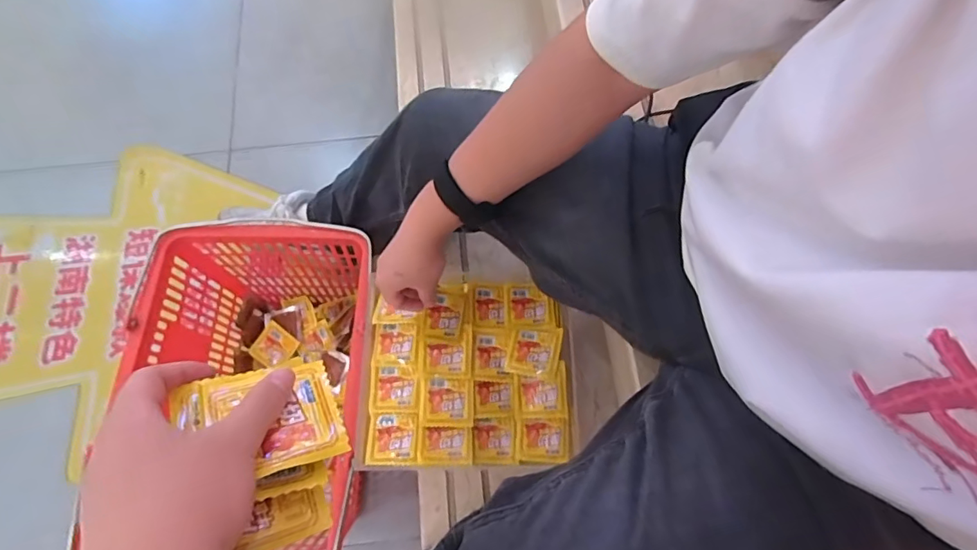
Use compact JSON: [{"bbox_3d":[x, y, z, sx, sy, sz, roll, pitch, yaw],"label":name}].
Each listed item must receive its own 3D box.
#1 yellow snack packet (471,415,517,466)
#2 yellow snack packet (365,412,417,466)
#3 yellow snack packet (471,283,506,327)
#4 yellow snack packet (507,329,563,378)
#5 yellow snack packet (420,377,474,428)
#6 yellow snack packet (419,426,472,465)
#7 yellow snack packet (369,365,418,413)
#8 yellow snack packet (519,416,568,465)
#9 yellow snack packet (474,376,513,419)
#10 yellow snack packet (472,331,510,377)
[{"bbox_3d":[0.007,0.210,0.621,0.054,0.026,0.055,-4,70,-1],"label":"yellow snack packet"},{"bbox_3d":[-0.121,0.204,0.613,0.063,0.015,0.060,-3,70,-1],"label":"yellow snack packet"},{"bbox_3d":[0.000,0.041,0.672,0.042,0.013,0.061,-4,70,-1],"label":"yellow snack packet"},{"bbox_3d":[0.061,0.100,0.647,0.066,0.009,0.064,3,70,23],"label":"yellow snack packet"},{"bbox_3d":[-0.053,0.162,0.626,0.067,0.013,0.062,-2,70,0],"label":"yellow snack packet"},{"bbox_3d":[-0.053,0.211,0.606,0.062,0.013,0.045,-1,70,0],"label":"yellow snack packet"},{"bbox_3d":[-0.123,0.147,0.637,0.061,0.007,0.060,1,70,1],"label":"yellow snack packet"},{"bbox_3d":[0.070,0.208,0.621,0.063,0.011,0.056,-4,66,15],"label":"yellow snack packet"},{"bbox_3d":[0.007,0.159,0.639,0.050,0.016,0.051,-1,70,0],"label":"yellow snack packet"},{"bbox_3d":[0.003,0.106,0.657,0.046,0.015,0.058,-1,70,0],"label":"yellow snack packet"}]

